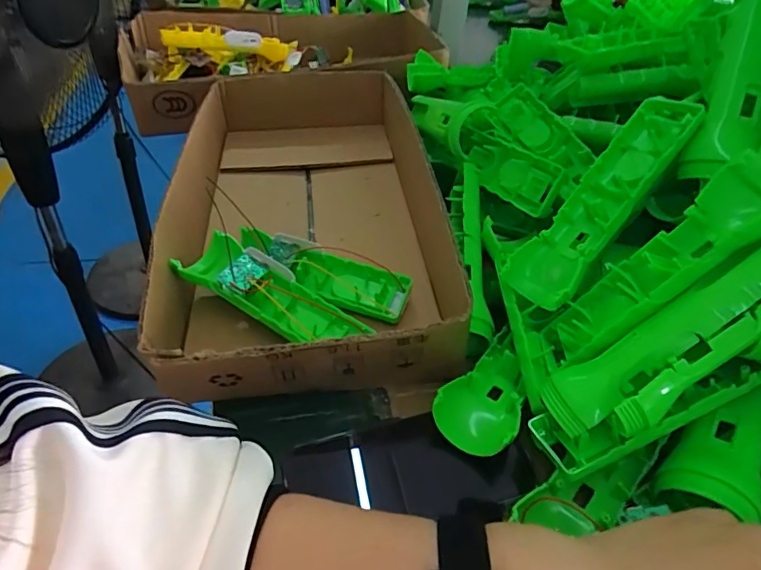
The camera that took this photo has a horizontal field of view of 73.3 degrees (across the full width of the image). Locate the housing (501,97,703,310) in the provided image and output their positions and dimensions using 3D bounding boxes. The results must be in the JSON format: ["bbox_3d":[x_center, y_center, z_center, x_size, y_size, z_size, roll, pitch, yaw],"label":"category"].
[{"bbox_3d":[0.152,-0.058,0.345,0.166,0.028,0.050,-51,54,1],"label":"housing"}]

